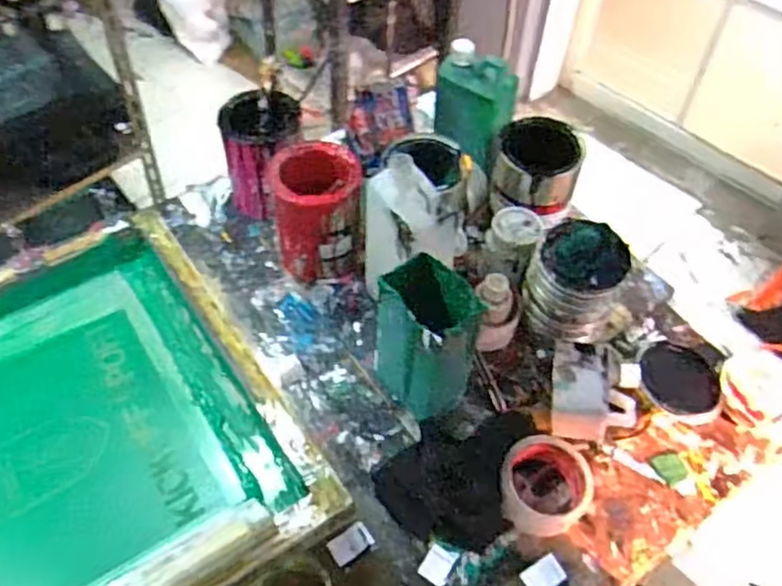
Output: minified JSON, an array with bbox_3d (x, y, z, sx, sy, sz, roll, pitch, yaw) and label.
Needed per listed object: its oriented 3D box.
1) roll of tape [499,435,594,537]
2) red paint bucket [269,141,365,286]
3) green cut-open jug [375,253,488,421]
[{"bbox_3d":[0.163,0.201,0.710,0.090,0.049,0.089,1,52,-2],"label":"roll of tape"},{"bbox_3d":[-0.090,-0.106,0.855,0.110,0.151,0.116,-2,52,-4],"label":"red paint bucket"},{"bbox_3d":[0.042,0.055,0.716,0.079,0.197,0.095,-27,58,-21],"label":"green cut-open jug"}]

